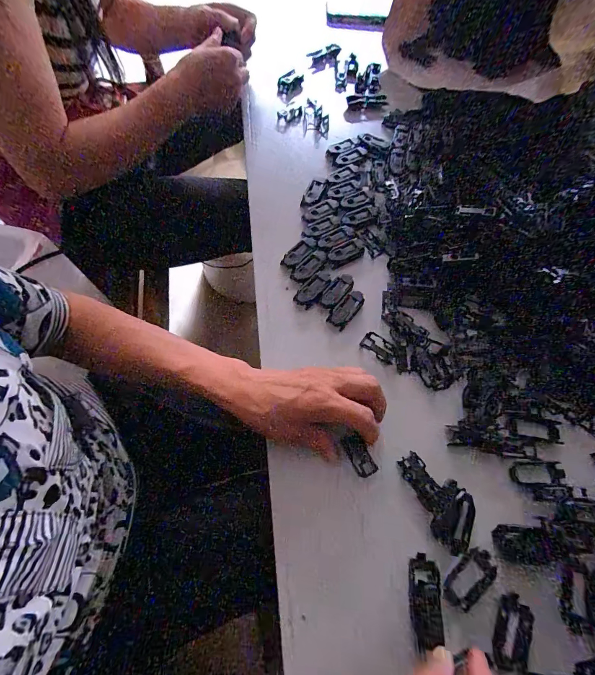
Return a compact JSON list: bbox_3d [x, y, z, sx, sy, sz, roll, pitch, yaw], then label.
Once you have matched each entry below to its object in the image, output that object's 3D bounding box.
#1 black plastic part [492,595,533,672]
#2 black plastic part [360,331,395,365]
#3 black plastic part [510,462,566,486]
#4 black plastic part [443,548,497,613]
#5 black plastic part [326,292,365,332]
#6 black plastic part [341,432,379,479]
[{"bbox_3d":[0.172,0.233,0.262,0.027,0.004,0.050,28,69,9],"label":"black plastic part"},{"bbox_3d":[0.090,0.012,0.363,0.040,0.005,0.023,34,70,11],"label":"black plastic part"},{"bbox_3d":[0.228,0.129,0.313,0.051,0.004,0.020,-1,68,-3],"label":"black plastic part"},{"bbox_3d":[0.144,0.201,0.277,0.052,0.005,0.027,-32,73,-14],"label":"black plastic part"},{"bbox_3d":[0.056,-0.032,0.375,0.021,0.009,0.048,39,71,12],"label":"black plastic part"},{"bbox_3d":[0.057,0.110,0.311,0.018,0.007,0.043,-33,91,-15],"label":"black plastic part"}]

